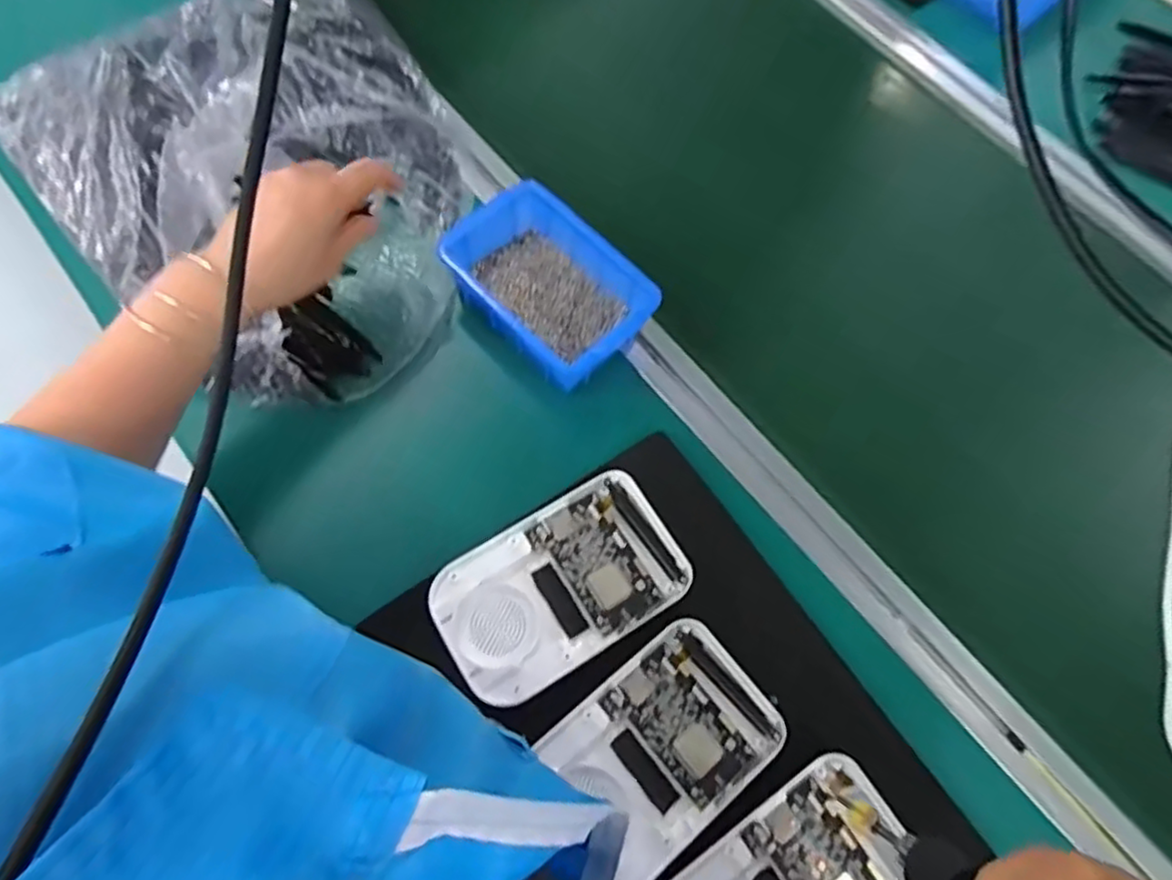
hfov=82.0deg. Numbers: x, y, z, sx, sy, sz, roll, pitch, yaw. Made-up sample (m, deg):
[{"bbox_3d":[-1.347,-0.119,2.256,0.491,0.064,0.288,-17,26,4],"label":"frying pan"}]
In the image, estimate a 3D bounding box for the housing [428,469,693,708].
[{"bbox_3d":[-0.017,0.094,0.437,0.154,0.014,0.099,-31,71,-14],"label":"housing"}]

